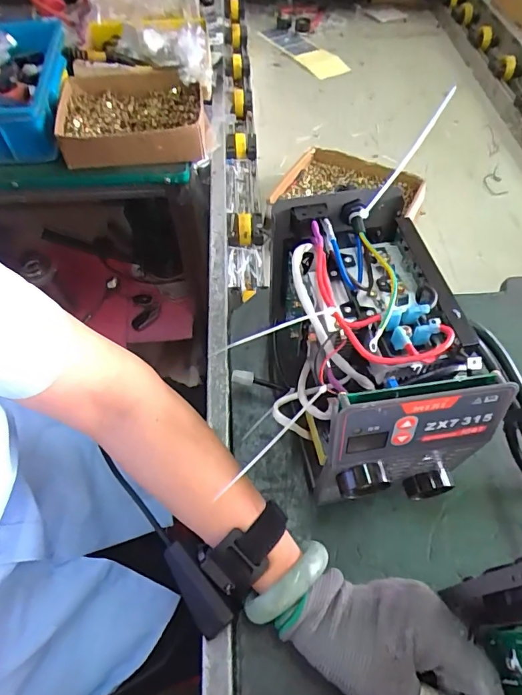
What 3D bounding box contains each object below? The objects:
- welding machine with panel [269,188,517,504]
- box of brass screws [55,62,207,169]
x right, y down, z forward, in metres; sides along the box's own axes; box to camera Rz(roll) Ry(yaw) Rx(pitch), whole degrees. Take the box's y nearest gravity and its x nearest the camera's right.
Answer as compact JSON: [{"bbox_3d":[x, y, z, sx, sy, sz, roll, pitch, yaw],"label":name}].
[{"bbox_3d":[0.079,0.006,0.378,0.116,0.170,0.208,-10,57,-6],"label":"welding machine with panel"},{"bbox_3d":[-0.203,-0.371,0.694,0.214,0.049,0.231,-6,57,-4],"label":"box of brass screws"}]

